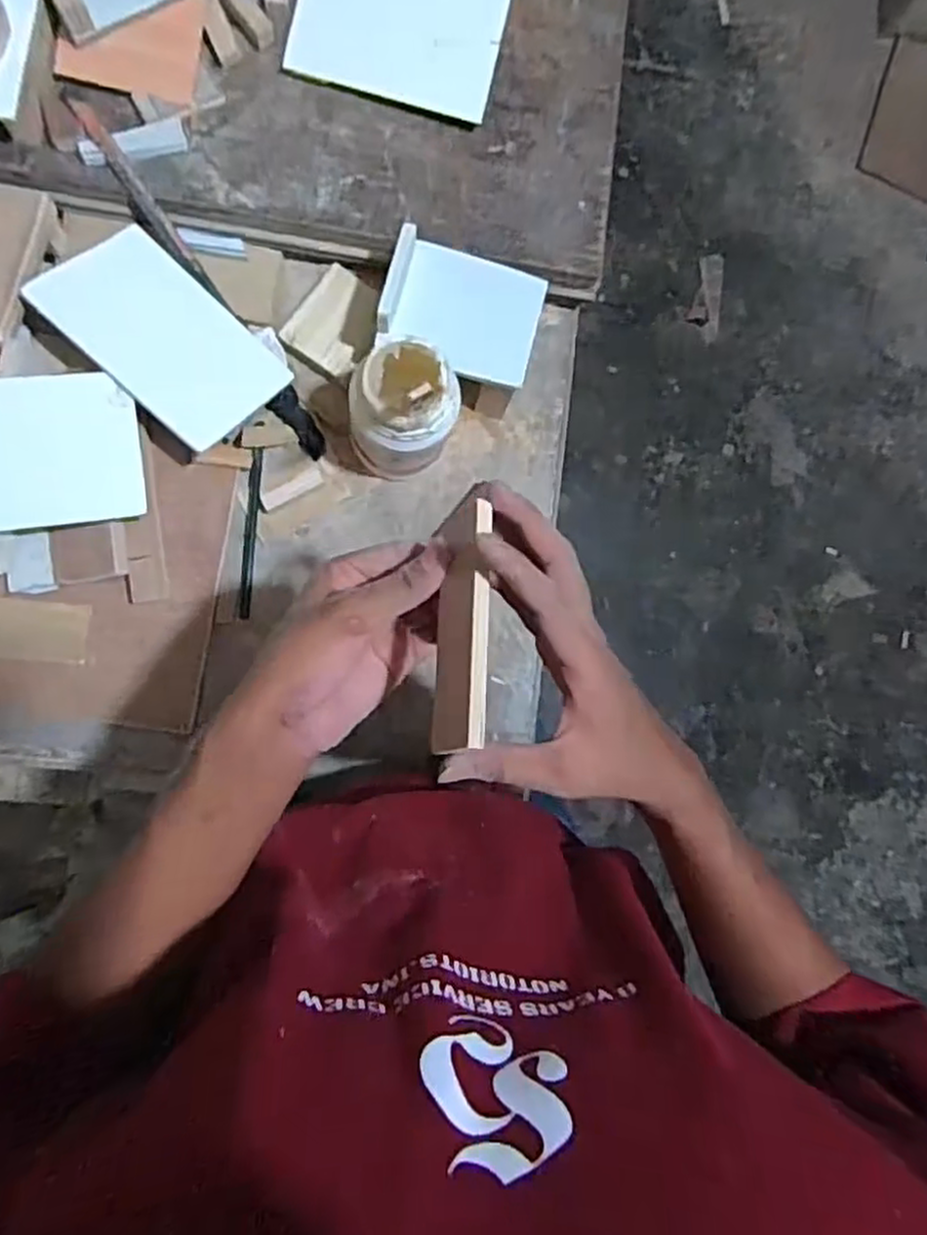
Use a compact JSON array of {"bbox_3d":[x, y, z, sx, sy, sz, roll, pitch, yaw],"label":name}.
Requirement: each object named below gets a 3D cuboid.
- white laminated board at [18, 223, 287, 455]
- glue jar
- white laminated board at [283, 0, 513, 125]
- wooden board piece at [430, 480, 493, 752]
[{"bbox_3d":[-0.222,-0.209,0.544,0.161,0.008,0.103,42,65,-11],"label":"white laminated board"},{"bbox_3d":[-0.043,-0.150,0.544,0.074,0.117,0.075,0,87,-8],"label":"glue jar"},{"bbox_3d":[-0.042,-0.486,0.569,0.156,0.008,0.164,14,91,-3],"label":"white laminated board"},{"bbox_3d":[-0.001,0.002,0.334,0.008,0.033,0.114,11,72,-38],"label":"wooden board piece"}]

